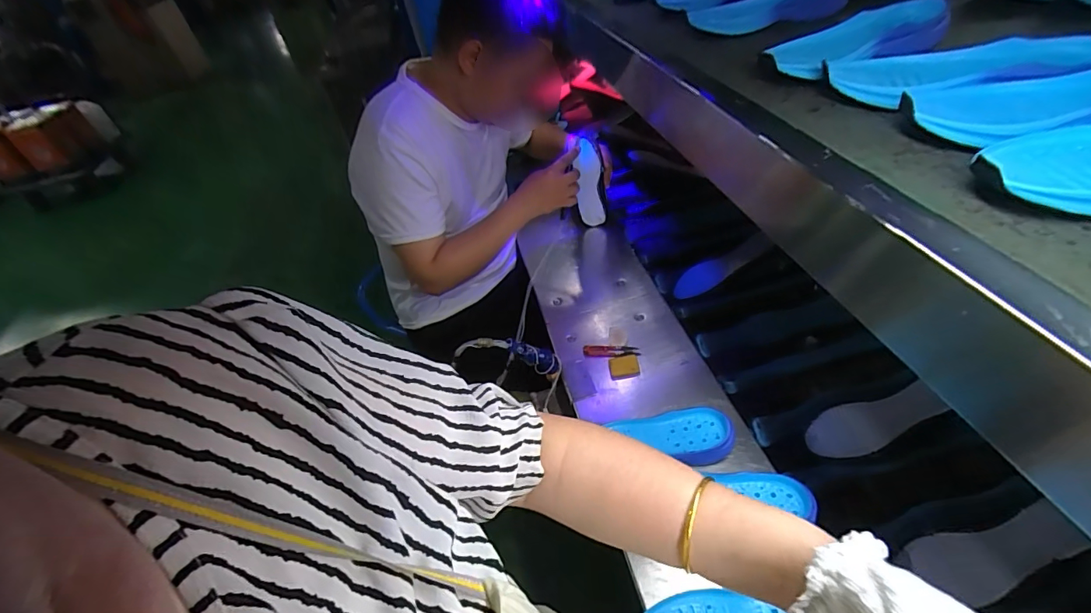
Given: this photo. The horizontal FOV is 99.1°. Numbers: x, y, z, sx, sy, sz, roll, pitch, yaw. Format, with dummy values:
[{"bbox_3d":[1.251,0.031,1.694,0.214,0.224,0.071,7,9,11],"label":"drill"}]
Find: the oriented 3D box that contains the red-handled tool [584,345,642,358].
[{"bbox_3d":[0.119,0.081,0.843,0.100,0.008,0.029,4,40,12],"label":"red-handled tool"}]

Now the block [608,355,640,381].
[{"bbox_3d":[0.136,0.106,0.810,0.051,0.013,0.049,-4,39,3],"label":"block"}]

